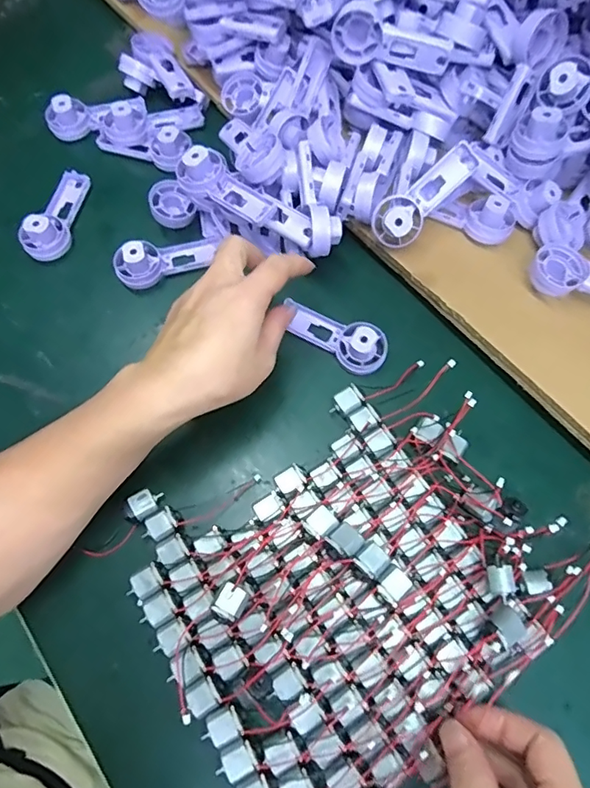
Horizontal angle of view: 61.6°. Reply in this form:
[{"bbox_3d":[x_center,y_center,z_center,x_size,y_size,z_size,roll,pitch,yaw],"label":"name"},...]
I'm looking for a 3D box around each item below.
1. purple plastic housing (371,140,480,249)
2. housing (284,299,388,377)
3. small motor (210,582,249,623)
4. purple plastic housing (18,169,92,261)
[{"bbox_3d":[0.104,-0.157,0.396,0.092,0.025,0.033,-41,71,7],"label":"purple plastic housing"},{"bbox_3d":[0.031,-0.049,0.401,0.091,0.025,0.037,30,70,18],"label":"housing"},{"bbox_3d":[-0.041,0.134,0.316,0.019,0.016,0.022,27,71,10],"label":"small motor"},{"bbox_3d":[-0.213,-0.165,0.442,0.032,0.029,0.094,8,69,3],"label":"purple plastic housing"}]

